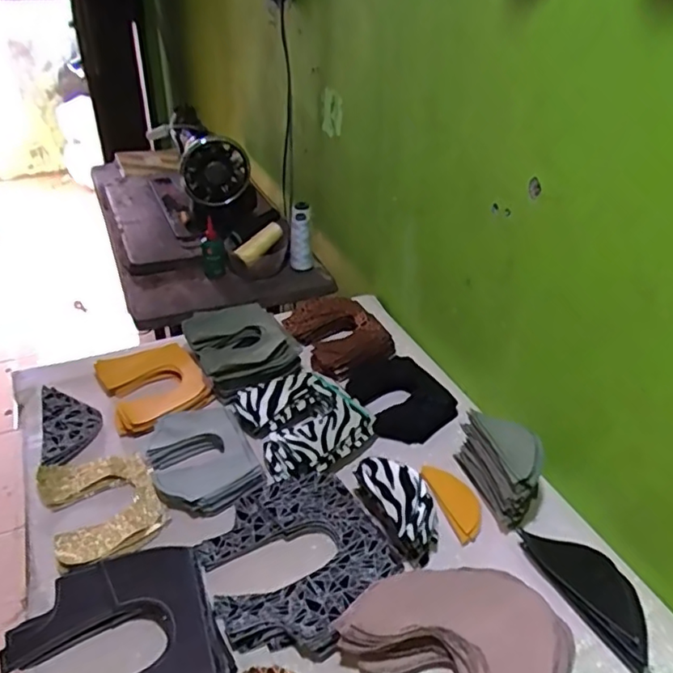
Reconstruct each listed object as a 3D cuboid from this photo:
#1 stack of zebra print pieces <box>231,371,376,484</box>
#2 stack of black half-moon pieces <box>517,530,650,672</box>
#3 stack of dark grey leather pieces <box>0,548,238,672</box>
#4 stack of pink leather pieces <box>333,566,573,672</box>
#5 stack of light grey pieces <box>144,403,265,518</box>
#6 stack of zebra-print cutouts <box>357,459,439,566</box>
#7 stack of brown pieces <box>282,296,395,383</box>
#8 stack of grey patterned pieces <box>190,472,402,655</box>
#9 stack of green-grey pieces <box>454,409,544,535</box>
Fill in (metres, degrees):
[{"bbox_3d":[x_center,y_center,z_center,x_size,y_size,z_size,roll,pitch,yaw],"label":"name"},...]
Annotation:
[{"bbox_3d":[-0.040,0.109,0.798,0.145,0.033,0.162,-18,39,-26],"label":"stack of zebra print pieces"},{"bbox_3d":[0.269,0.258,0.621,0.066,0.021,0.164,-16,38,-24],"label":"stack of black half-moon pieces"},{"bbox_3d":[-0.206,0.289,0.555,0.182,0.028,0.188,-17,39,-25],"label":"stack of dark grey leather pieces"},{"bbox_3d":[0.120,0.293,0.548,0.192,0.043,0.189,-17,39,-26],"label":"stack of pink leather pieces"},{"bbox_3d":[-0.174,0.149,0.759,0.124,0.033,0.165,-17,39,-25],"label":"stack of light grey pieces"},{"bbox_3d":[0.070,0.190,0.683,0.058,0.071,0.120,-13,37,-21],"label":"stack of zebra-print cutouts"},{"bbox_3d":[0.005,-0.002,0.986,0.143,0.041,0.176,-15,38,-23],"label":"stack of brown pieces"},{"bbox_3d":[-0.044,0.235,0.641,0.182,0.023,0.206,-17,39,-26],"label":"stack of grey patterned pieces"},{"bbox_3d":[0.203,0.151,0.723,0.061,0.083,0.128,-8,36,-14],"label":"stack of green-grey pieces"}]

